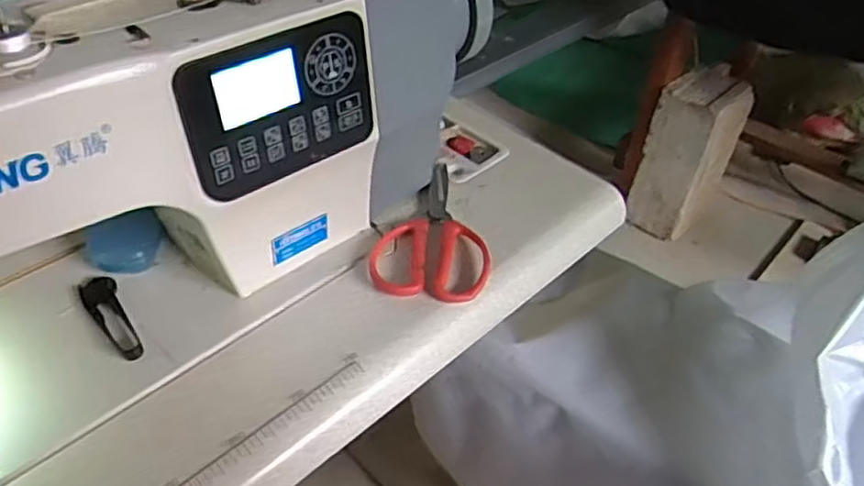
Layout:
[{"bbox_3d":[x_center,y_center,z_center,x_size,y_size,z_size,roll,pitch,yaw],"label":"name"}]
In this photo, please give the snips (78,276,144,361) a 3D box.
[{"bbox_3d":[-0.254,0.058,0.541,0.028,0.006,0.099,-22,49,-25],"label":"snips"}]

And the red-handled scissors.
[{"bbox_3d":[0.004,-0.017,0.637,0.103,0.013,0.180,7,43,3],"label":"red-handled scissors"}]

